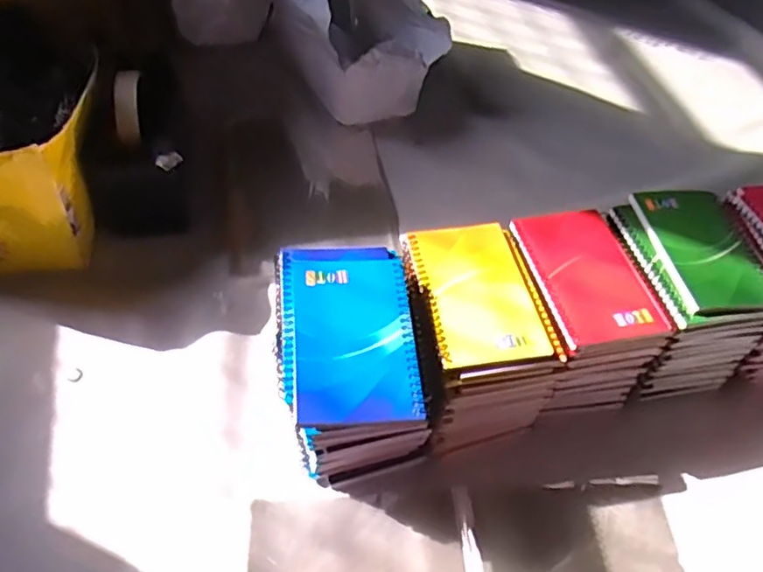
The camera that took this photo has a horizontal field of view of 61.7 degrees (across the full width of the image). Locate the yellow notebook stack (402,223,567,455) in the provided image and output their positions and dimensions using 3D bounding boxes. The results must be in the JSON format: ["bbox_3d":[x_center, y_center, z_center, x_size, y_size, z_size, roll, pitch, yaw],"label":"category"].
[{"bbox_3d":[0.072,0.043,0.528,0.093,0.112,0.143,-9,52,-12],"label":"yellow notebook stack"}]

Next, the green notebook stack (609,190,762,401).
[{"bbox_3d":[0.262,0.008,0.574,0.101,0.117,0.141,-5,53,-9],"label":"green notebook stack"}]

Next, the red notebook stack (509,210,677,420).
[{"bbox_3d":[0.161,0.025,0.548,0.099,0.111,0.139,-9,54,-13],"label":"red notebook stack"}]

